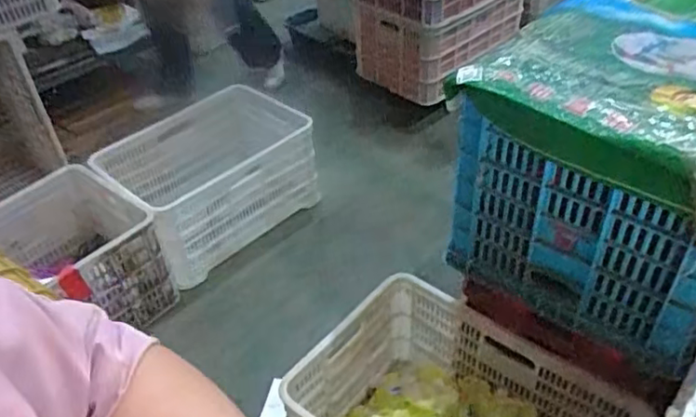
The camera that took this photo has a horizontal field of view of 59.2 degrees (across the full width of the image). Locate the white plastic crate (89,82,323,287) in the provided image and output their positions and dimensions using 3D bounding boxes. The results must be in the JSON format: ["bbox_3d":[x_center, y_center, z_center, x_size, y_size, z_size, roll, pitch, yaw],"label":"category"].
[{"bbox_3d":[-0.426,-0.110,1.941,0.441,0.305,0.601,30,51,34],"label":"white plastic crate"}]

